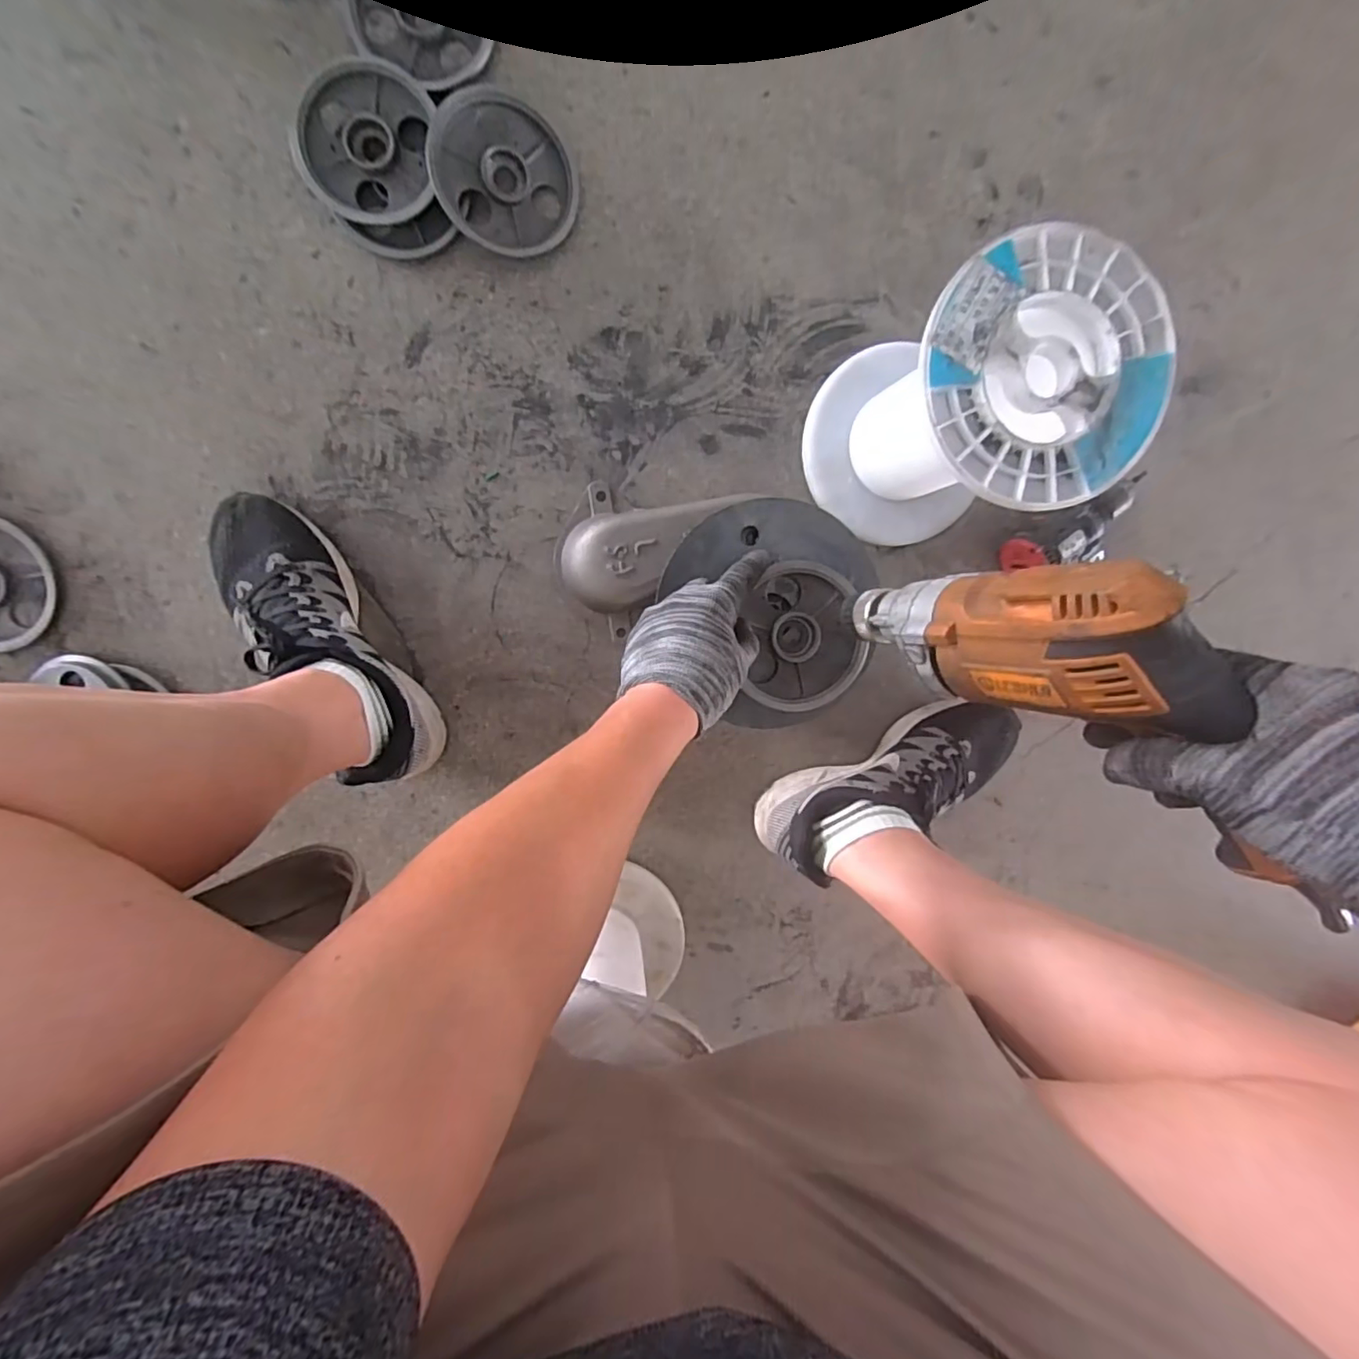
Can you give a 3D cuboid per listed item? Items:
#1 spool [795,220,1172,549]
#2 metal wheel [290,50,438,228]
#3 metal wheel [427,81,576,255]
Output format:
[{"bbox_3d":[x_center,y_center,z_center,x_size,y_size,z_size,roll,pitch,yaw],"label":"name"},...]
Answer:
[{"bbox_3d":[0.227,-0.216,0.495,0.172,0.230,0.173,-1,98,-5],"label":"spool"},{"bbox_3d":[-0.269,-0.462,0.506,0.114,0.029,0.119,-1,98,-5],"label":"metal wheel"},{"bbox_3d":[-0.153,-0.445,0.520,0.120,0.020,0.120,-6,108,-18],"label":"metal wheel"}]

